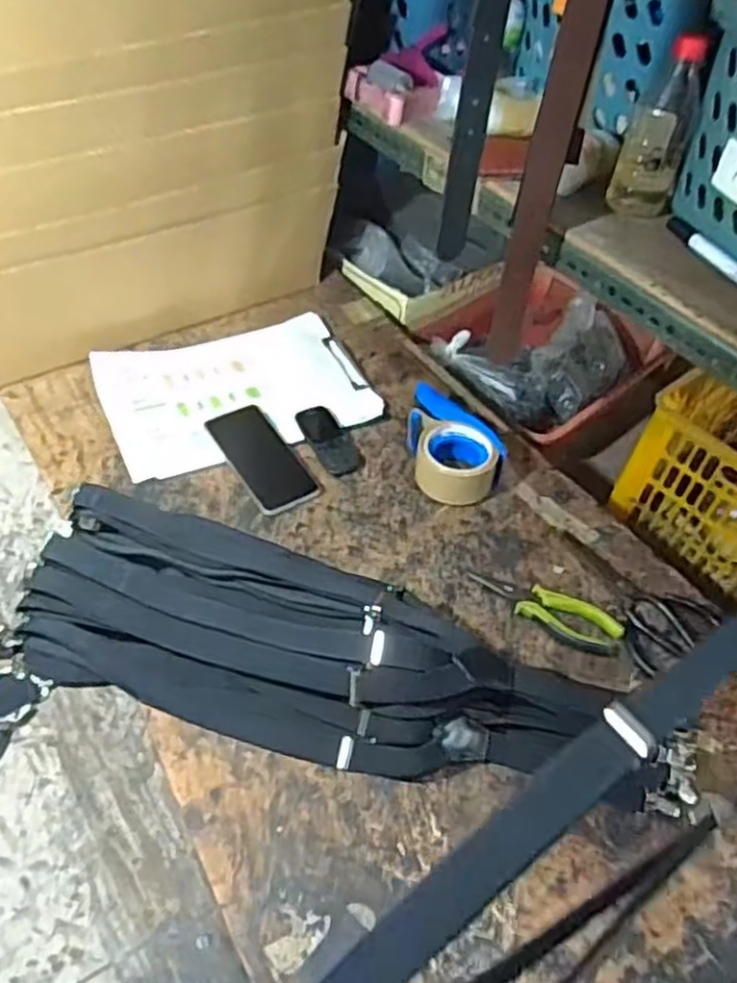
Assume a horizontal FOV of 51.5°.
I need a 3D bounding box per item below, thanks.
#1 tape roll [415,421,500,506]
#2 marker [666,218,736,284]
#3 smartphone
[{"bbox_3d":[0.108,-0.040,0.929,0.094,0.053,0.097,3,48,-3],"label":"tape roll"},{"bbox_3d":[0.351,-0.241,0.780,0.013,0.018,0.138,-17,53,-21],"label":"marker"},{"bbox_3d":[-0.131,-0.042,0.931,0.076,0.010,0.171,-24,54,-25],"label":"smartphone"}]

